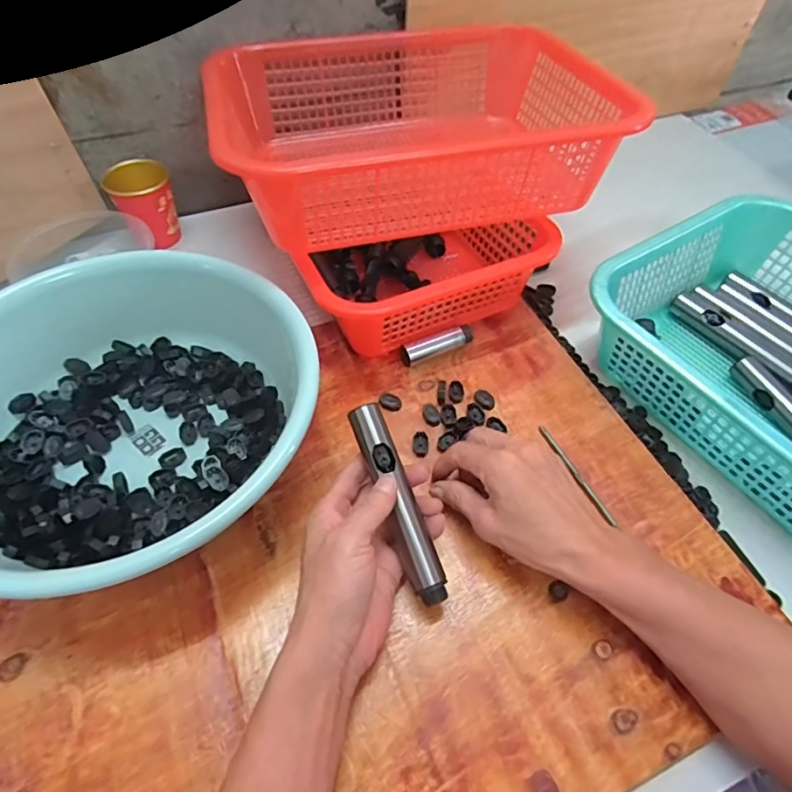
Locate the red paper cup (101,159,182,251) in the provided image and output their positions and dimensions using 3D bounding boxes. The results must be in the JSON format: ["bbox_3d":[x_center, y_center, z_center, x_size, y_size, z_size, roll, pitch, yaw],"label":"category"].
[{"bbox_3d":[-0.296,-0.227,0.621,0.071,0.087,0.067,-21,56,-17],"label":"red paper cup"}]

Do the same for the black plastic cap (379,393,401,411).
[{"bbox_3d":[-0.005,0.006,0.499,0.021,0.008,0.015,11,53,7],"label":"black plastic cap"}]

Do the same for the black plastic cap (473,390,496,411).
[{"bbox_3d":[0.086,0.003,0.503,0.018,0.005,0.025,-16,55,-13],"label":"black plastic cap"}]

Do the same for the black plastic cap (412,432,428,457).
[{"bbox_3d":[0.022,0.043,0.471,0.014,0.006,0.024,1,53,-1],"label":"black plastic cap"}]

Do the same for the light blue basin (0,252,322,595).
[{"bbox_3d":[-0.212,0.023,0.420,0.283,0.107,0.277,1,53,-1],"label":"light blue basin"}]

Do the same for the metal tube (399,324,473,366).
[{"bbox_3d":[0.041,-0.050,0.530,0.076,0.026,0.024,-19,56,-15],"label":"metal tube"}]

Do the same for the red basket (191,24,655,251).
[{"bbox_3d":[0.013,-0.275,0.544,0.367,0.106,0.276,-11,56,-9],"label":"red basket"}]

